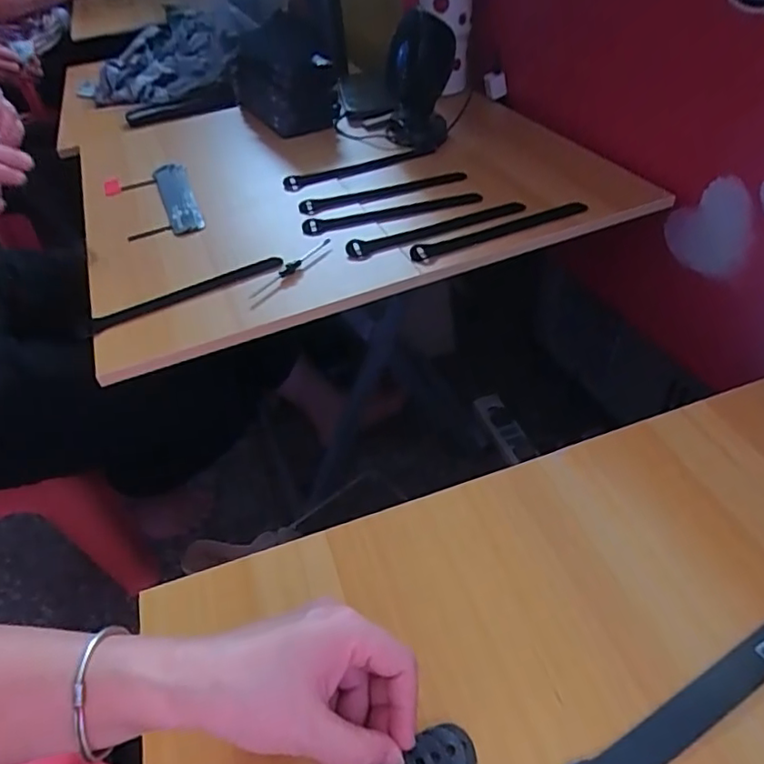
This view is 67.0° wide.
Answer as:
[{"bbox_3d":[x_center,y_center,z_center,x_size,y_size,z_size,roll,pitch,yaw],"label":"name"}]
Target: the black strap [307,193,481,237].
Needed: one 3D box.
[{"bbox_3d":[0.013,-0.183,0.623,0.199,0.004,0.032,-13,39,-10],"label":"black strap"}]

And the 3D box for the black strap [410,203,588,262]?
[{"bbox_3d":[0.125,-0.158,0.594,0.213,0.007,0.024,-23,45,-16],"label":"black strap"}]

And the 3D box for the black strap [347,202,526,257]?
[{"bbox_3d":[0.059,-0.160,0.595,0.205,0.005,0.021,-22,44,-15],"label":"black strap"}]

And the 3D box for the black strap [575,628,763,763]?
[{"bbox_3d":[0.177,0.162,0.304,0.207,0.004,0.023,-22,48,-21],"label":"black strap"}]

